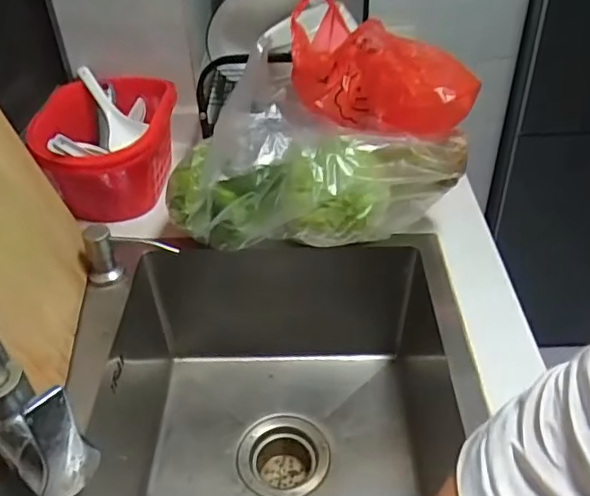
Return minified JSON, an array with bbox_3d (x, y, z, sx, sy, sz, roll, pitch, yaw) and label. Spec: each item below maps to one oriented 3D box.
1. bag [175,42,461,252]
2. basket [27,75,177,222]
[{"bbox_3d":[0.023,-0.094,0.646,0.309,0.176,0.107,0,38,3],"label":"bag"},{"bbox_3d":[-0.246,-0.138,0.792,0.148,0.115,0.221,1,38,4],"label":"basket"}]

